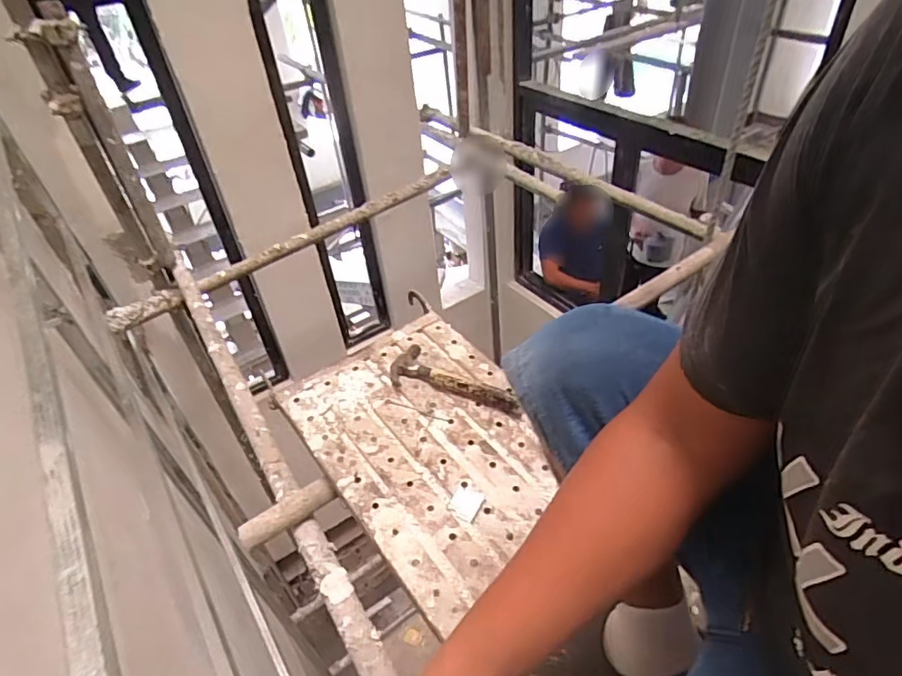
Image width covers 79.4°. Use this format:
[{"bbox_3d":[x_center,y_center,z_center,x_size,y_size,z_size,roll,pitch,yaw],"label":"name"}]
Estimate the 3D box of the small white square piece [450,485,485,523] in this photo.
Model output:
[{"bbox_3d":[0.027,0.271,0.894,0.050,0.004,0.051,17,46,25],"label":"small white square piece"}]

